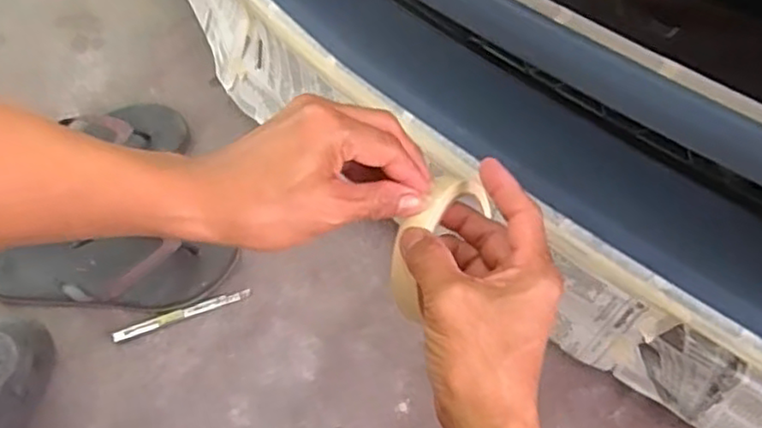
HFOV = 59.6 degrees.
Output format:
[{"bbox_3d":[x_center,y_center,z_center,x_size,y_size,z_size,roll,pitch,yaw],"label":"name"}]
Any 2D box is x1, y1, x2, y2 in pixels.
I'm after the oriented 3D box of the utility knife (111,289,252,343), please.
[{"bbox_3d":[-0.218,0.111,0.728,0.152,0.007,0.012,-17,62,-7],"label":"utility knife"}]

